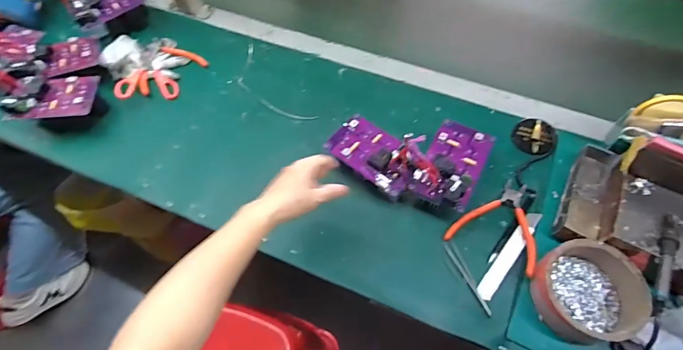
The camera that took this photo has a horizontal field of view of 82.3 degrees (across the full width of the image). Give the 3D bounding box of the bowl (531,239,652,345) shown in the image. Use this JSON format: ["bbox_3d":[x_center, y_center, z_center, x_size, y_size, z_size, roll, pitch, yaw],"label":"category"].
[{"bbox_3d":[0.319,0.154,0.515,0.122,0.061,0.122,0,61,1],"label":"bowl"}]

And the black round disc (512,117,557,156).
[{"bbox_3d":[0.323,-0.065,0.656,0.065,0.018,0.070,0,61,1],"label":"black round disc"}]

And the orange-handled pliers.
[{"bbox_3d":[0.242,0.064,0.585,0.122,0.029,0.137,28,65,15],"label":"orange-handled pliers"}]

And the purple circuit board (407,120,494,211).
[{"bbox_3d":[0.158,-0.025,0.581,0.096,0.036,0.139,25,64,14],"label":"purple circuit board"}]

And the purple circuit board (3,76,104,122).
[{"bbox_3d":[-0.486,-0.137,0.666,0.135,0.019,0.090,-5,61,-2],"label":"purple circuit board"}]

